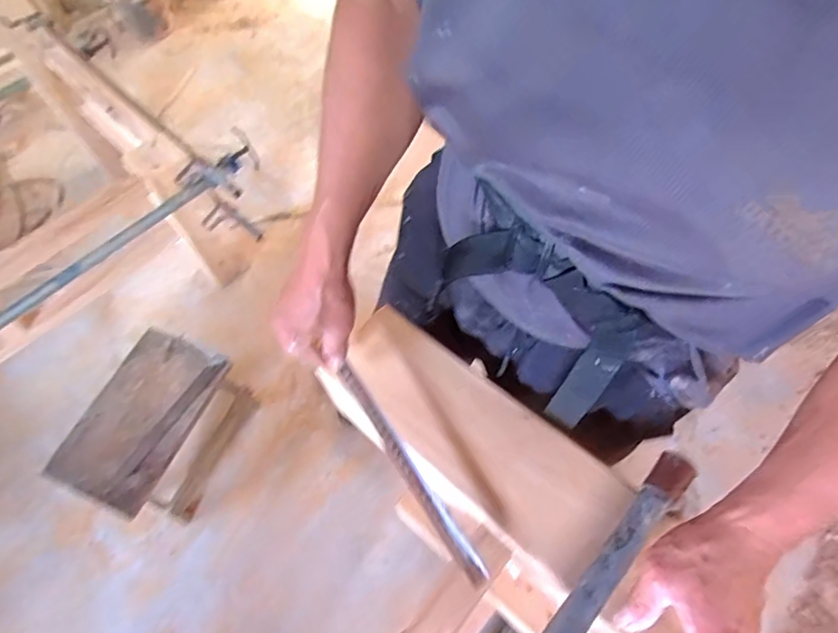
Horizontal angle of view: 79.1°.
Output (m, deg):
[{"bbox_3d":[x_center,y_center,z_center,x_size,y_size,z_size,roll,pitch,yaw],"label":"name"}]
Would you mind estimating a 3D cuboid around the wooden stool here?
[{"bbox_3d":[-0.573,0.271,1.169,0.209,0.292,0.347,20,63,13],"label":"wooden stool"}]

